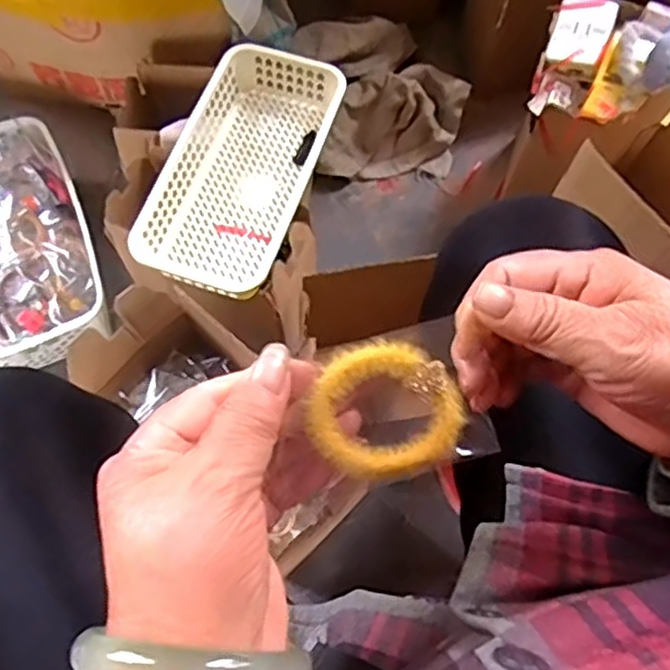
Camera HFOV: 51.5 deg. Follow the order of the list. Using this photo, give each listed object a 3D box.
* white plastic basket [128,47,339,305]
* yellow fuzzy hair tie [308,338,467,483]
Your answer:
[{"bbox_3d":[-0.092,-0.165,0.688,0.130,0.048,0.258,19,69,7],"label":"white plastic basket"},{"bbox_3d":[0.019,0.029,0.272,0.053,0.014,0.054,-38,101,-6],"label":"yellow fuzzy hair tie"}]

